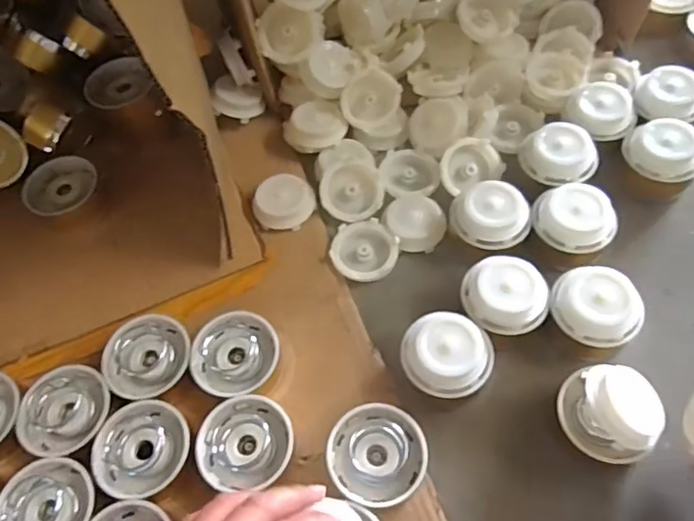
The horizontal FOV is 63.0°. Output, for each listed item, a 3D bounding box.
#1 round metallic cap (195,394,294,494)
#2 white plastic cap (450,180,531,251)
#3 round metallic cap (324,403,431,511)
[{"bbox_3d":[-0.073,0.132,0.410,0.063,0.036,0.060,-2,58,3],"label":"round metallic cap"},{"bbox_3d":[0.121,-0.036,0.475,0.060,0.033,0.052,-10,58,-2],"label":"white plastic cap"},{"bbox_3d":[0.022,0.140,0.401,0.066,0.032,0.066,-2,58,3],"label":"round metallic cap"}]

